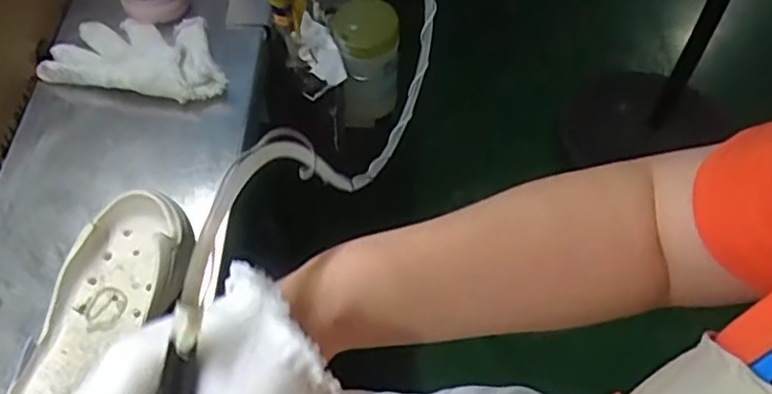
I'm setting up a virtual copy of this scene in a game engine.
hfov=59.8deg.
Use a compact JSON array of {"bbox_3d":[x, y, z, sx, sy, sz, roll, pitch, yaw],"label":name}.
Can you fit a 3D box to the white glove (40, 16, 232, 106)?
[{"bbox_3d":[-0.241,-0.141,0.676,0.180,0.029,0.100,10,53,5],"label":"white glove"}]

